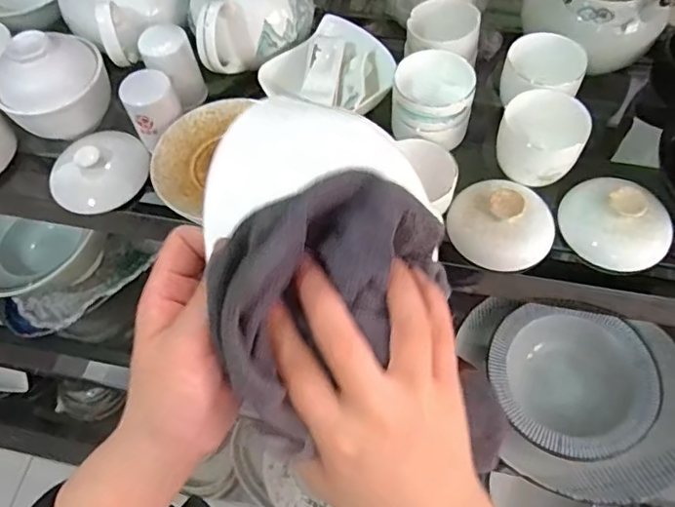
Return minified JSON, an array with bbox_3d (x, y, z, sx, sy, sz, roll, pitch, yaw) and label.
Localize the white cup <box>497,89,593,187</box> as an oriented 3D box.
[{"bbox_3d":[0.181,-0.102,0.488,0.069,0.052,0.062,12,63,9],"label":"white cup"}]

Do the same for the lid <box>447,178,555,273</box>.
[{"bbox_3d":[0.146,-0.032,0.486,0.091,0.034,0.091,-31,65,-13],"label":"lid"}]

